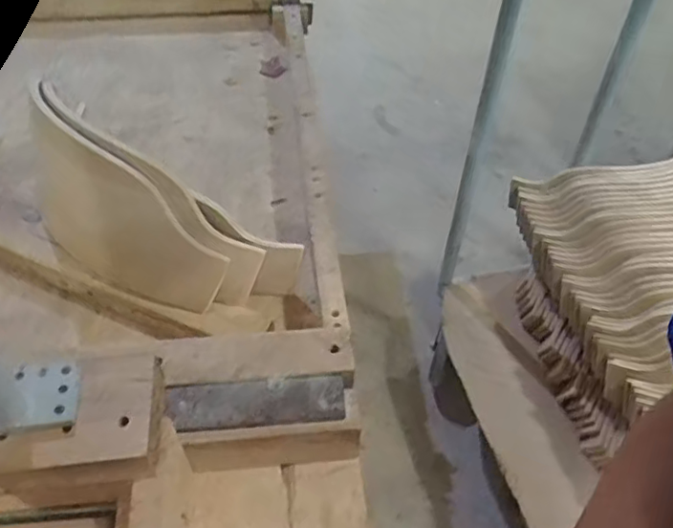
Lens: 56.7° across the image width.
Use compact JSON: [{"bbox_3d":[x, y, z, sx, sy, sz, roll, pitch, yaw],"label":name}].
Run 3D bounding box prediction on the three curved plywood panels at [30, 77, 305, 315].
[{"bbox_3d":[-0.232,-0.051,0.774,0.337,0.185,0.128,13,50,9],"label":"three curved plywood panels"}]

